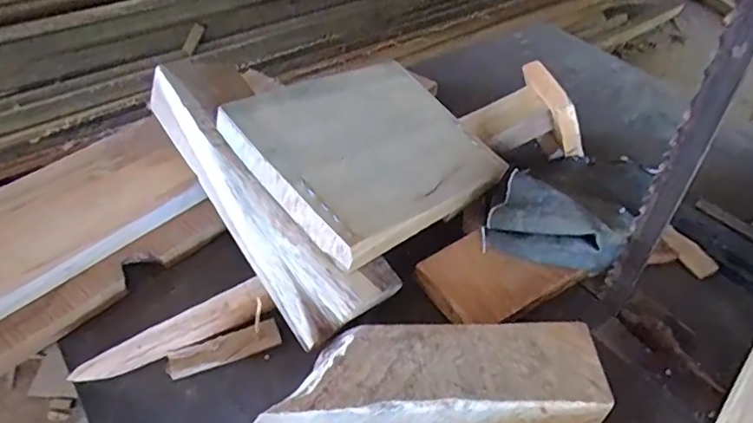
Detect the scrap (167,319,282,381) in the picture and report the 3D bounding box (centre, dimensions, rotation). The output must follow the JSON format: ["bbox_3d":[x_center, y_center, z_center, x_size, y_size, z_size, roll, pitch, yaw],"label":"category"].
[{"bbox_3d":[-0.097,0.087,0.345,0.069,0.011,0.018,-15,47,-19],"label":"scrap"}]

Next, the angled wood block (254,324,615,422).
[{"bbox_3d":[0.035,0.099,0.323,0.191,0.035,0.056,-1,44,-5],"label":"angled wood block"}]

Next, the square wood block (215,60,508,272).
[{"bbox_3d":[-0.003,-0.047,0.400,0.169,0.023,0.144,-29,68,-40],"label":"square wood block"}]

